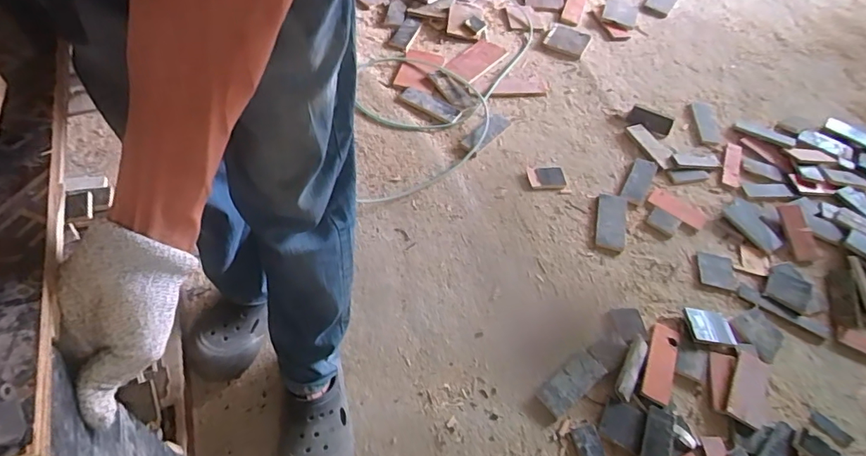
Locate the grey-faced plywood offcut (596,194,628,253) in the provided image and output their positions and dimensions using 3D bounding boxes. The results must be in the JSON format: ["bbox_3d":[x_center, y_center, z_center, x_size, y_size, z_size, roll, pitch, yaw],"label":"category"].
[{"bbox_3d":[0.456,-0.016,1.249,0.077,0.017,0.194,15,54,4],"label":"grey-faced plywood offcut"}]

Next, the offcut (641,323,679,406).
[{"bbox_3d":[0.473,0.276,1.003,0.059,0.013,0.183,23,55,10],"label":"offcut"}]

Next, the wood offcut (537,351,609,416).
[{"bbox_3d":[0.278,0.308,0.975,0.145,0.012,0.063,-30,63,-25],"label":"wood offcut"}]

